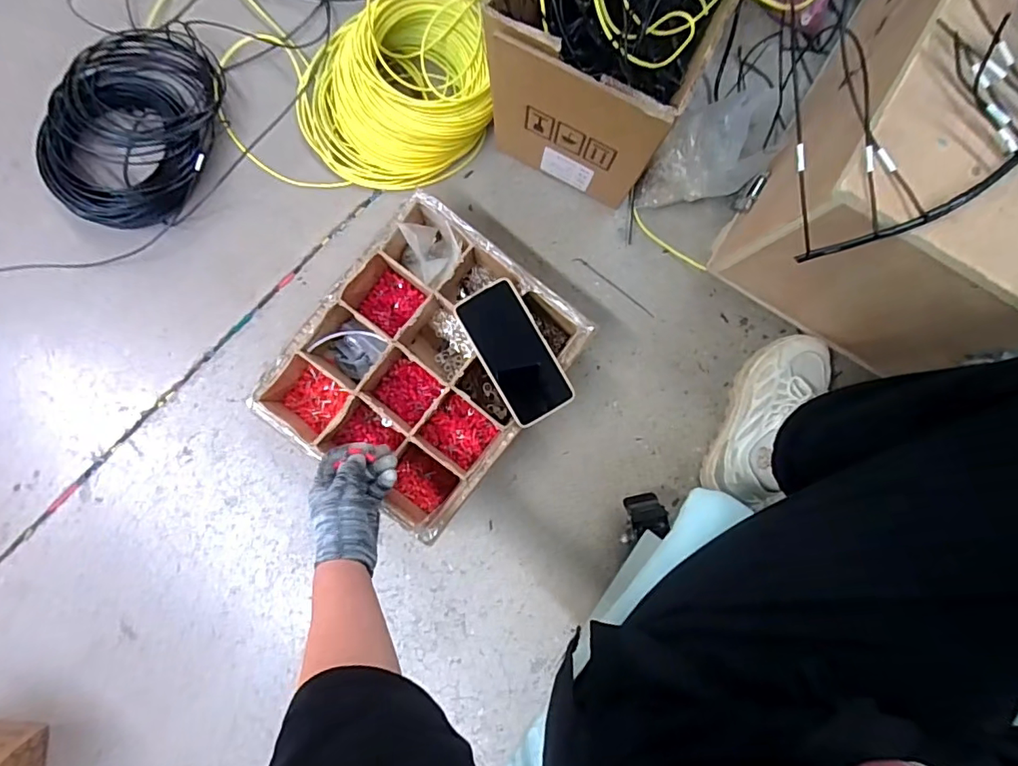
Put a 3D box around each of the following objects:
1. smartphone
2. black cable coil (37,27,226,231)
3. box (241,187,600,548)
[{"bbox_3d":[0.007,-0.036,0.615,0.075,0.011,0.165,-30,90,-3],"label":"smartphone"},{"bbox_3d":[-0.489,-0.339,0.686,0.183,0.056,0.261,6,88,-2],"label":"black cable coil"},{"bbox_3d":[-0.101,-0.023,0.652,0.272,0.087,0.322,39,87,-1],"label":"box"}]

